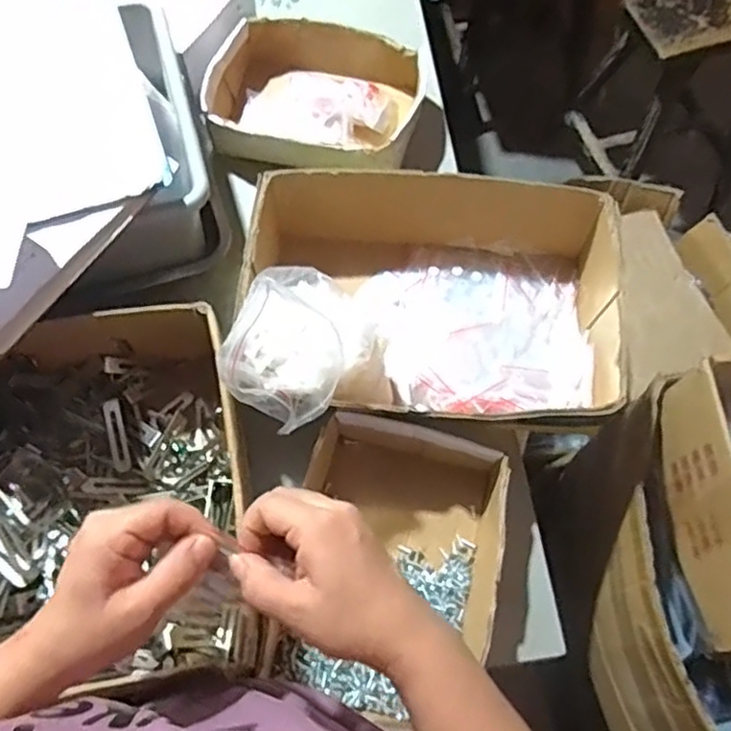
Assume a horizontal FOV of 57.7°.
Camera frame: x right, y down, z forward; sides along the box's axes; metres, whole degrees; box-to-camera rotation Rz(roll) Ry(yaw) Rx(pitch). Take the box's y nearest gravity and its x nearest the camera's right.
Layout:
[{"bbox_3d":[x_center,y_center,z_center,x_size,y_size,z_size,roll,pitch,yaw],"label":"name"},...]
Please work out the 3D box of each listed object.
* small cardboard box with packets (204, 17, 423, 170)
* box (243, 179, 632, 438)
[{"bbox_3d":[-0.058,-0.305,0.780,0.240,0.066,0.194,13,69,4],"label":"small cardboard box with packets"},{"bbox_3d":[0.060,-0.055,0.646,0.343,0.113,0.250,6,68,2],"label":"box"}]

